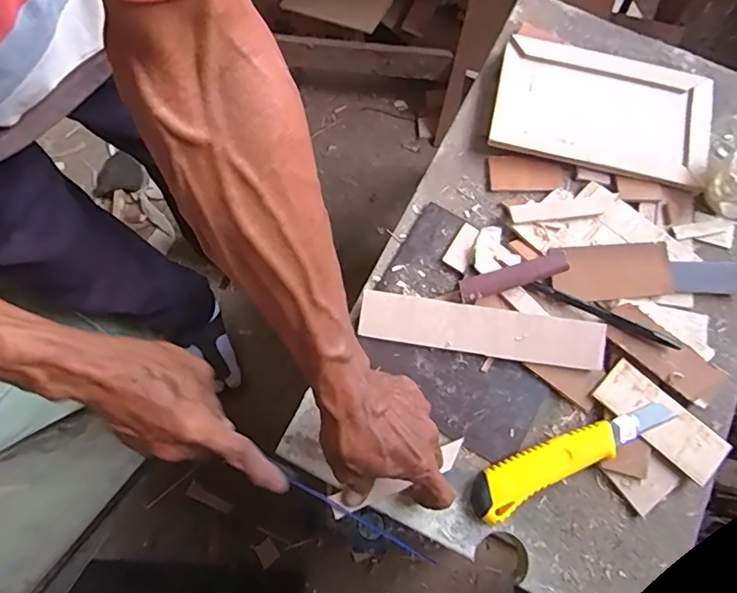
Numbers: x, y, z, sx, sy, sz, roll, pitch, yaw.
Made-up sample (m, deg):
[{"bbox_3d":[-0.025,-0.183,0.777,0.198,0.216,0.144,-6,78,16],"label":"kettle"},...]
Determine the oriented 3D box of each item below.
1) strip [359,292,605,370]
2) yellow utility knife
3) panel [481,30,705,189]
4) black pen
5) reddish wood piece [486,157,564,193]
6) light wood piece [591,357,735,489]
[{"bbox_3d":[0.099,0.030,0.458,0.213,0.007,0.043,8,84,4],"label":"strip"},{"bbox_3d":[0.173,0.134,0.432,0.185,0.019,0.037,-24,74,-6],"label":"yellow utility knife"},{"bbox_3d":[0.236,-0.189,0.523,0.210,0.028,0.133,12,74,4],"label":"panel"},{"bbox_3d":[0.212,0.016,0.457,0.135,0.008,0.010,25,75,8],"label":"black pen"},{"bbox_3d":[0.159,-0.125,0.517,0.075,0.005,0.038,-1,73,1],"label":"reddish wood piece"},{"bbox_3d":[0.254,0.108,0.445,0.111,0.008,0.045,42,78,12],"label":"light wood piece"}]

